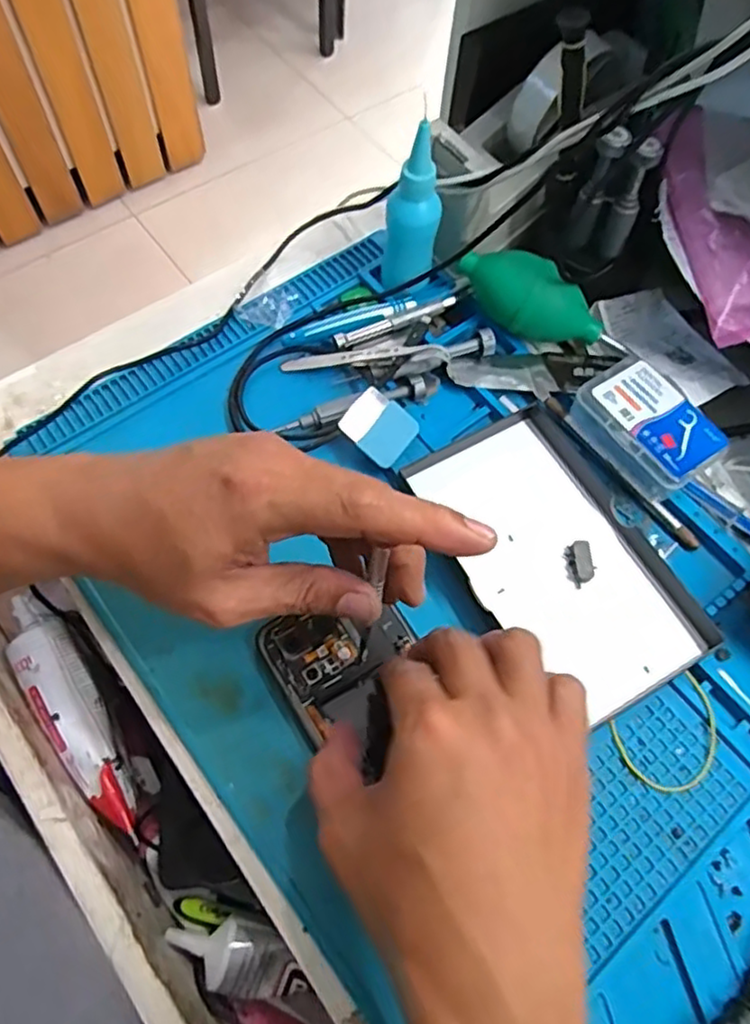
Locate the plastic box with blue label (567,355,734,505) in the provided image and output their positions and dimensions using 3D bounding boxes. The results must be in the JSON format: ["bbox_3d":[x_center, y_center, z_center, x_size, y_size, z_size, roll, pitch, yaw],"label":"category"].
[{"bbox_3d":[0.168,-0.051,0.415,0.053,0.033,0.082,-32,70,-16],"label":"plastic box with blue label"}]

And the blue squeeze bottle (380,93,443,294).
[{"bbox_3d":[0.024,-0.189,0.424,0.035,0.114,0.027,6,65,1],"label":"blue squeeze bottle"}]

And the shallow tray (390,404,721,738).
[{"bbox_3d":[0.109,0.024,0.391,0.115,0.021,0.175,-26,69,-13],"label":"shallow tray"}]

